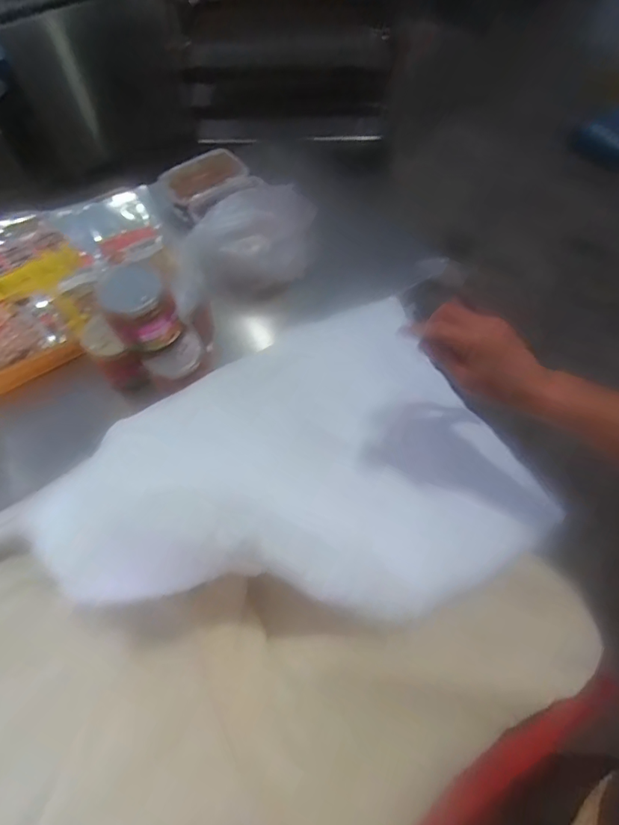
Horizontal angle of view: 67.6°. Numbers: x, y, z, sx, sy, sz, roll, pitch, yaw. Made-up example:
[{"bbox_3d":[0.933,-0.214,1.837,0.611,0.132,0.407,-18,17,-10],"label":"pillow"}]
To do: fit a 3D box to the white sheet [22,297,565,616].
[{"bbox_3d":[-0.038,0.110,0.701,0.640,0.087,0.474,-24,63,-13],"label":"white sheet"}]

